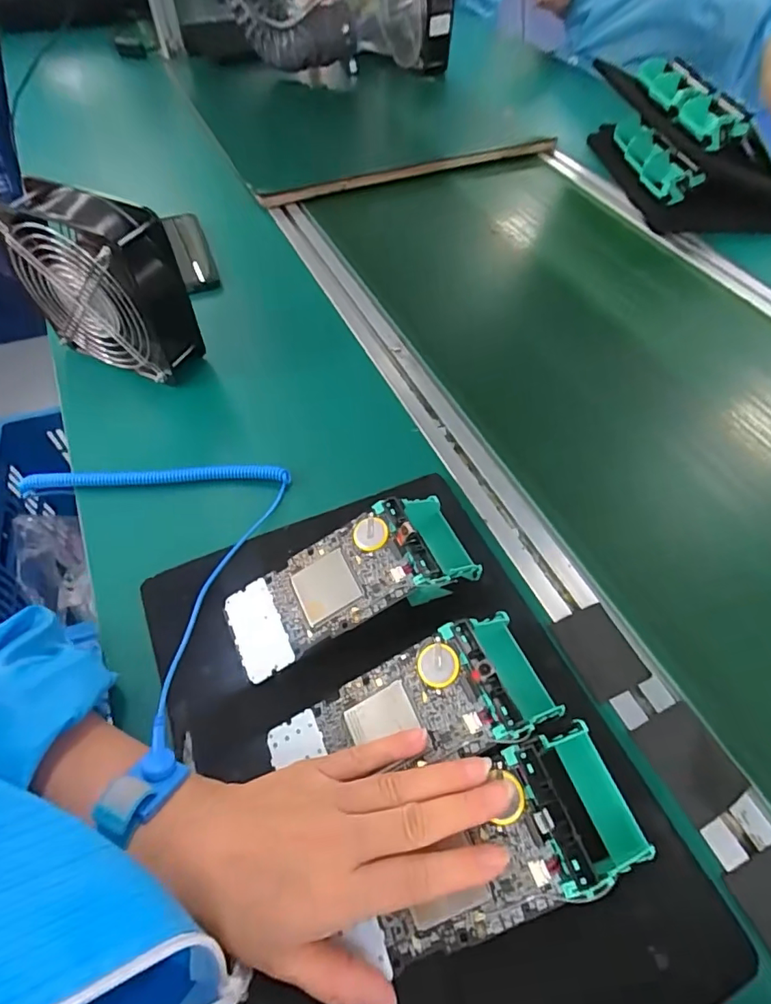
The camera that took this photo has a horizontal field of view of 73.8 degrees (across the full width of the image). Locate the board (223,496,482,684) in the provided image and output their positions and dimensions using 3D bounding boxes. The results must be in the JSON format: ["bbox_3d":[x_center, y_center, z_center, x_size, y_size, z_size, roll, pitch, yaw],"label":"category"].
[{"bbox_3d":[-0.023,0.052,0.350,0.173,0.057,0.074,-23,60,-16],"label":"board"}]

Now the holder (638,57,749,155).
[{"bbox_3d":[0.396,-0.530,0.681,0.047,0.041,0.184,-17,58,-12],"label":"holder"}]

